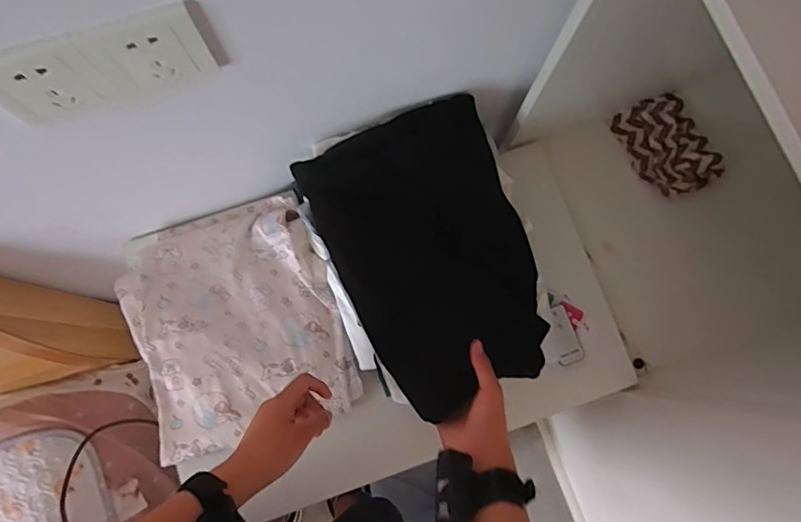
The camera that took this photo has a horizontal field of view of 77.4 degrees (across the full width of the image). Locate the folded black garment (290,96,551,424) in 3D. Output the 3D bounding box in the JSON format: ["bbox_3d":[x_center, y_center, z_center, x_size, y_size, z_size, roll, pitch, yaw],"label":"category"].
[{"bbox_3d":[0.054,-0.009,0.652,0.253,0.066,0.360,-26,81,-5],"label":"folded black garment"}]

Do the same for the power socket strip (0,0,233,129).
[{"bbox_3d":[-0.239,-0.157,0.406,0.180,0.091,0.013,-17,81,-3],"label":"power socket strip"}]

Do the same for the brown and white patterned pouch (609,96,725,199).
[{"bbox_3d":[0.427,-0.188,0.792,0.114,0.056,0.165,-18,81,-4],"label":"brown and white patterned pouch"}]

